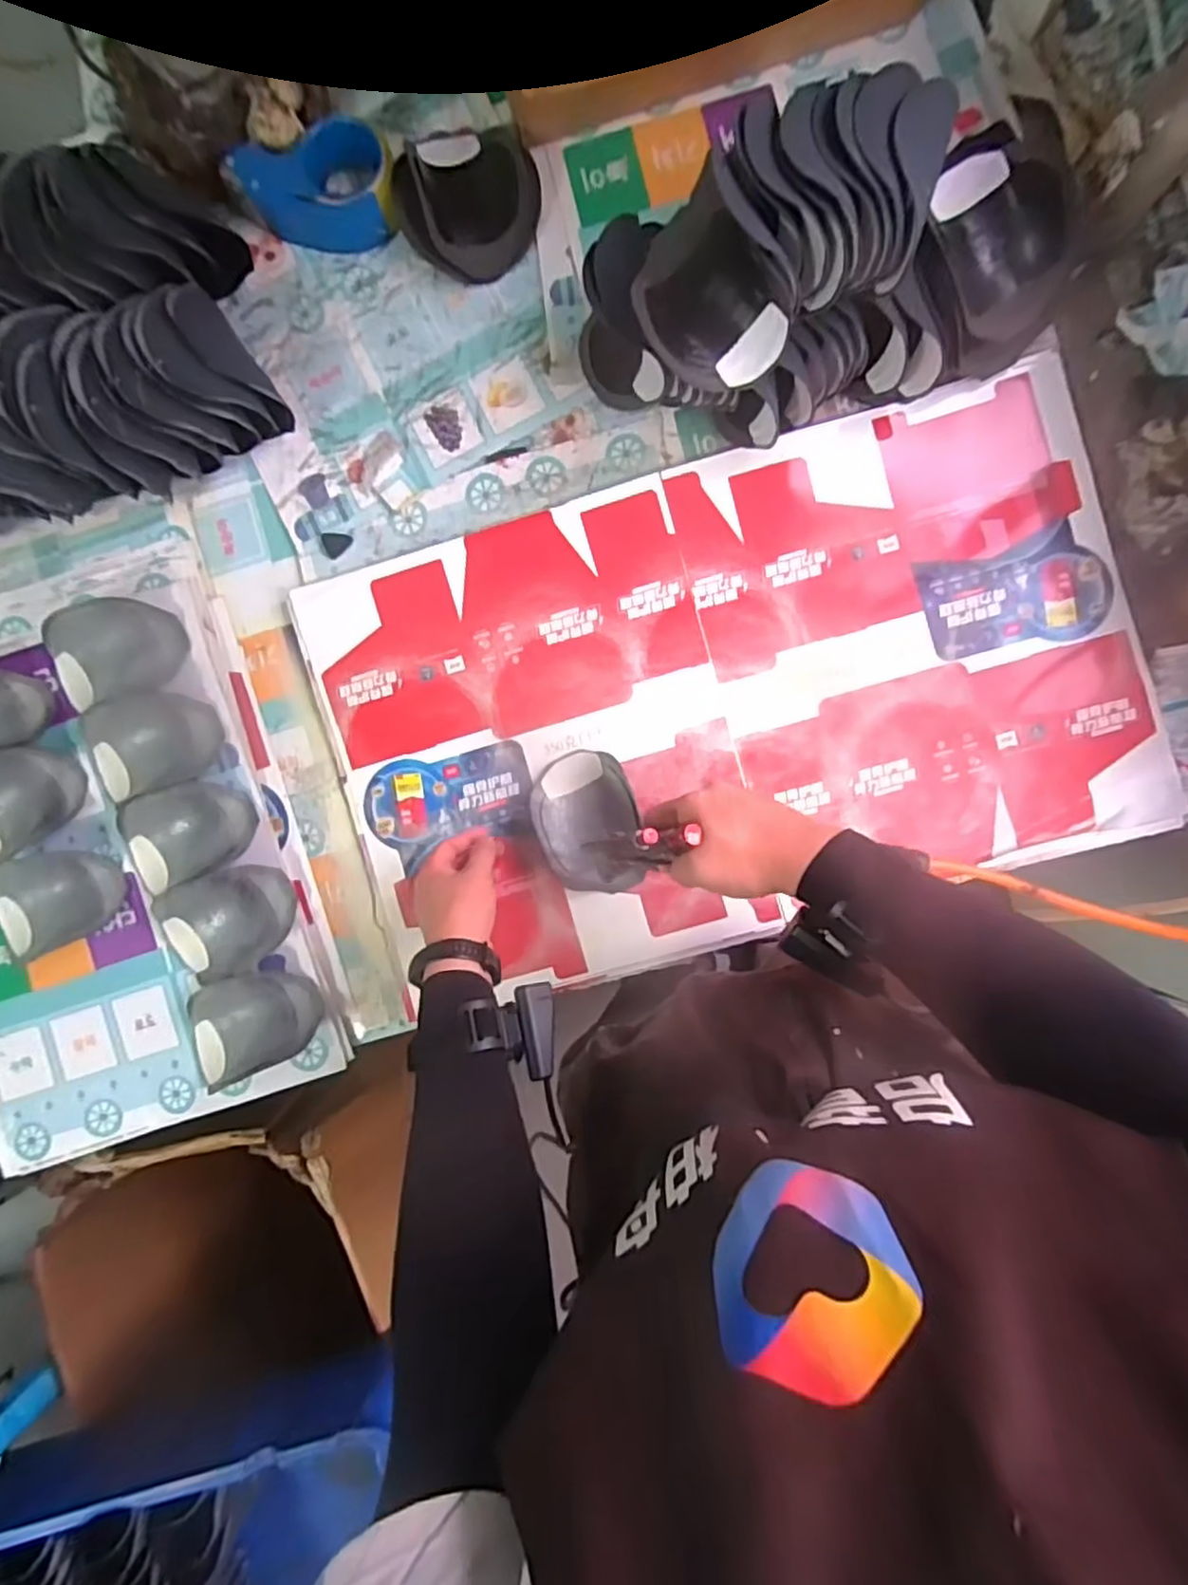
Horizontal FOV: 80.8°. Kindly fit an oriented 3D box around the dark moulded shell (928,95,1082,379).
[{"bbox_3d":[0.349,-0.477,0.624,0.111,0.106,0.167,-20,87,4],"label":"dark moulded shell"}]

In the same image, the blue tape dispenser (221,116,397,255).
[{"bbox_3d":[-0.272,-0.599,0.697,0.161,0.057,0.089,-4,89,4],"label":"blue tape dispenser"}]

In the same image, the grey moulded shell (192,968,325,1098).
[{"bbox_3d":[-0.349,0.233,0.708,0.140,0.039,0.099,-26,87,4],"label":"grey moulded shell"}]

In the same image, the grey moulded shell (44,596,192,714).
[{"bbox_3d":[-0.490,-0.148,0.720,0.145,0.037,0.102,-18,88,4],"label":"grey moulded shell"}]

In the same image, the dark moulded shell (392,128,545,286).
[{"bbox_3d":[-0.121,-0.595,0.687,0.128,0.058,0.151,12,90,5],"label":"dark moulded shell"}]

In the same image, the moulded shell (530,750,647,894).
[{"bbox_3d":[-0.005,0.031,0.678,0.097,0.054,0.141,-19,88,4],"label":"moulded shell"}]

